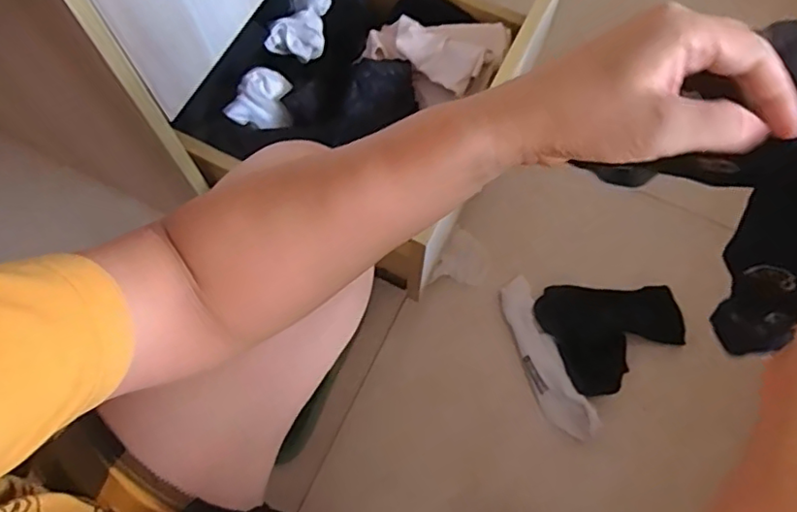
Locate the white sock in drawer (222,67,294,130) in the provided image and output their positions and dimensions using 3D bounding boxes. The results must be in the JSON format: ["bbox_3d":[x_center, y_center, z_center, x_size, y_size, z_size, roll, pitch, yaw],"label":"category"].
[{"bbox_3d":[-0.152,-0.173,0.641,0.067,0.039,0.052,5,70,1],"label":"white sock in drawer"}]

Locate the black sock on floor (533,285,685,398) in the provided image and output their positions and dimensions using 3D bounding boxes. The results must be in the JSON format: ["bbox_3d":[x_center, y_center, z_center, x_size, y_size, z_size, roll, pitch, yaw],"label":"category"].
[{"bbox_3d":[0.284,0.089,0.767,0.168,0.021,0.143,-22,72,-9],"label":"black sock on floor"}]

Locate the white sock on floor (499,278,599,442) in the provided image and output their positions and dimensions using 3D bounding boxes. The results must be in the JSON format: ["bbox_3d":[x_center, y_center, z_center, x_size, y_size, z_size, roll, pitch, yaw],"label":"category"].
[{"bbox_3d":[0.185,0.130,0.752,0.054,0.028,0.213,-20,71,-8],"label":"white sock on floor"}]

